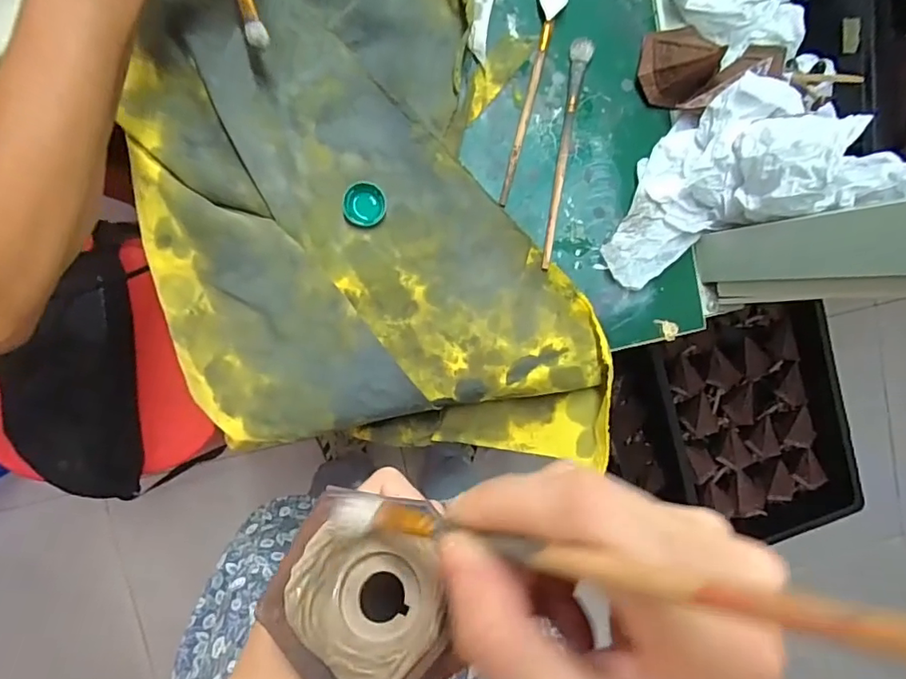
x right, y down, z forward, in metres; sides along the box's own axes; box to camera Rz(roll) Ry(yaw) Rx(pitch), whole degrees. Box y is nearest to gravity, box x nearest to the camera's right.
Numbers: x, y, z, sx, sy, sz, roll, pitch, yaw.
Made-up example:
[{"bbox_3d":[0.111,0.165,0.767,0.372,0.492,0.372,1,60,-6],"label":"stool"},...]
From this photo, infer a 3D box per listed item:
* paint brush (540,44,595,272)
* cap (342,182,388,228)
[{"bbox_3d":[0.089,-0.150,0.448,0.017,0.014,0.184,10,93,-9],"label":"paint brush"},{"bbox_3d":[-0.068,-0.104,0.426,0.032,0.011,0.033,-1,94,-9],"label":"cap"}]

